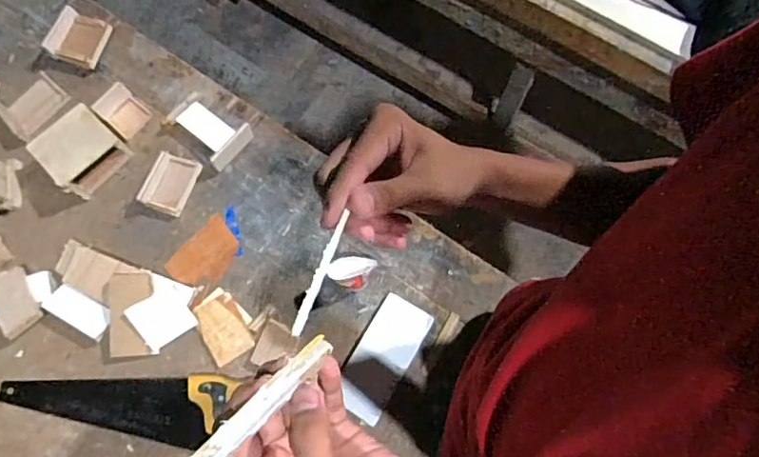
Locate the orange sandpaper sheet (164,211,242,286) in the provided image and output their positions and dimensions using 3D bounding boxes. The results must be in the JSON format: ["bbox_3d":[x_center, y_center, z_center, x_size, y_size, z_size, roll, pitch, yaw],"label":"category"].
[{"bbox_3d":[-0.262,0.040,0.812,0.075,0.011,0.107,39,78,12],"label":"orange sandpaper sheet"}]

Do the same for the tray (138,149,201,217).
[{"bbox_3d":[-0.325,-0.070,0.828,0.068,0.028,0.088,20,75,7],"label":"tray"}]

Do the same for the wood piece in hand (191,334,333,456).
[{"bbox_3d":[-0.061,0.092,0.289,0.016,0.008,0.087,42,68,14],"label":"wood piece in hand"}]

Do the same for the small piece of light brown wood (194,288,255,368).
[{"bbox_3d":[-0.226,0.140,0.780,0.068,0.012,0.099,-31,75,-7],"label":"small piece of light brown wood"}]

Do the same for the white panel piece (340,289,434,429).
[{"bbox_3d":[0.005,0.175,0.739,0.074,0.004,0.163,32,74,1],"label":"white panel piece"}]

